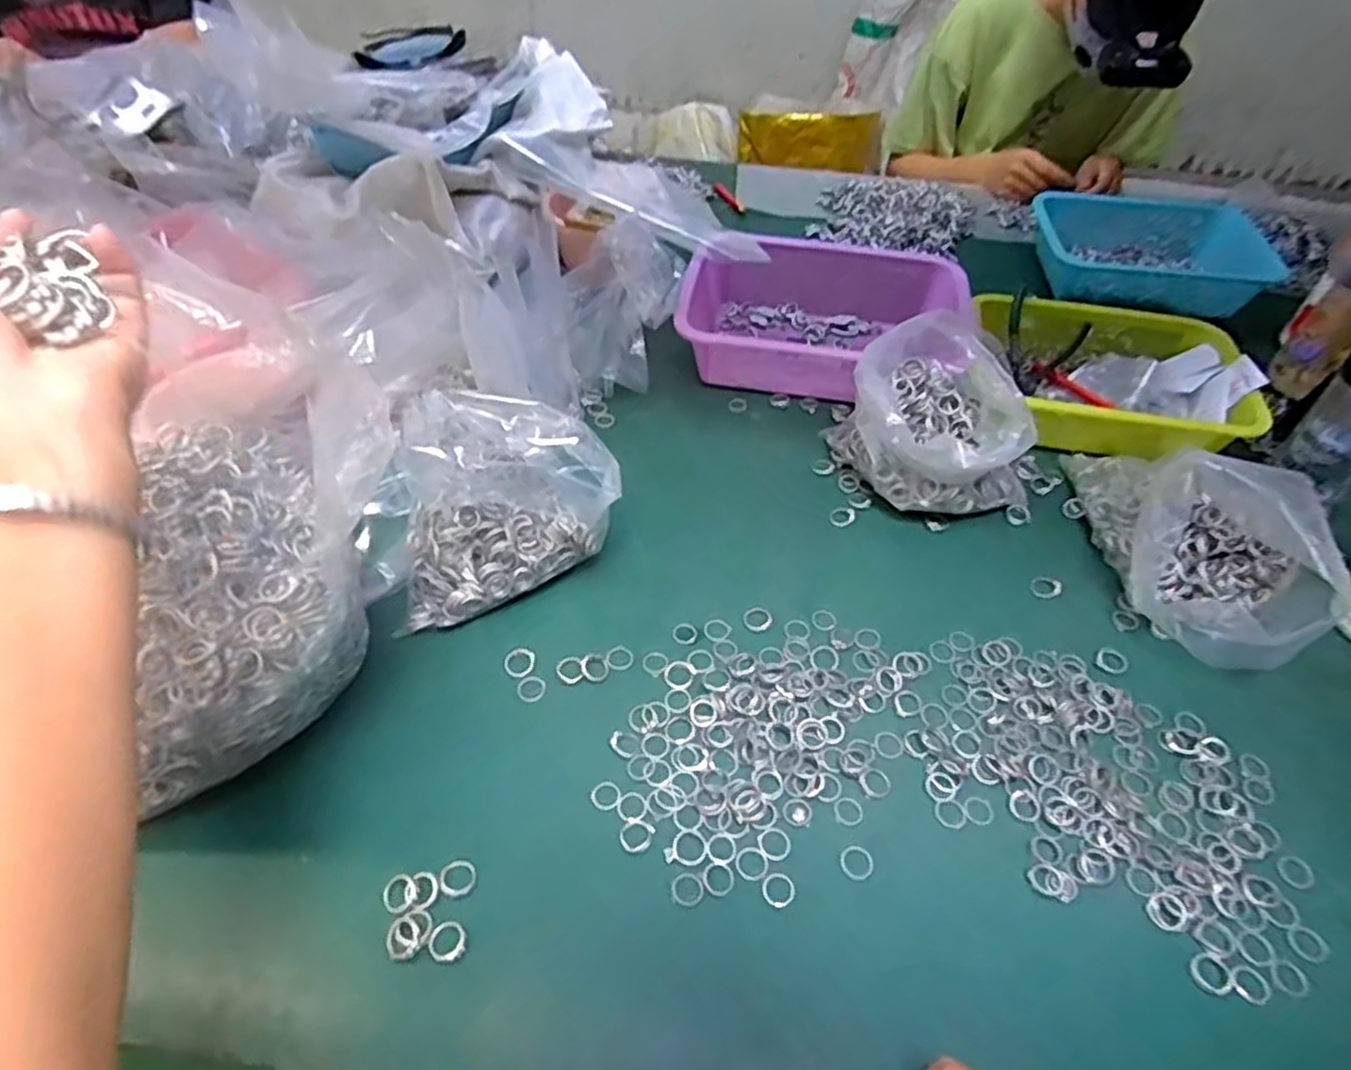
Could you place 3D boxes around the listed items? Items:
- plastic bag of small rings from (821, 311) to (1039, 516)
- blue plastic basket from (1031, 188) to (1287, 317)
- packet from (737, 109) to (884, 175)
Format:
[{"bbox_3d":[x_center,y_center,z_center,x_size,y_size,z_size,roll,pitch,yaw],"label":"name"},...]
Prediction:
[{"bbox_3d":[0.230,-0.101,0.693,0.124,0.153,0.177,-32,56,-28],"label":"plastic bag of small rings"},{"bbox_3d":[0.624,-0.366,0.998,0.284,0.072,0.220,-3,48,-5],"label":"blue plastic basket"},{"bbox_3d":[0.308,-0.868,1.673,0.335,0.114,0.073,3,48,0],"label":"packet"}]

